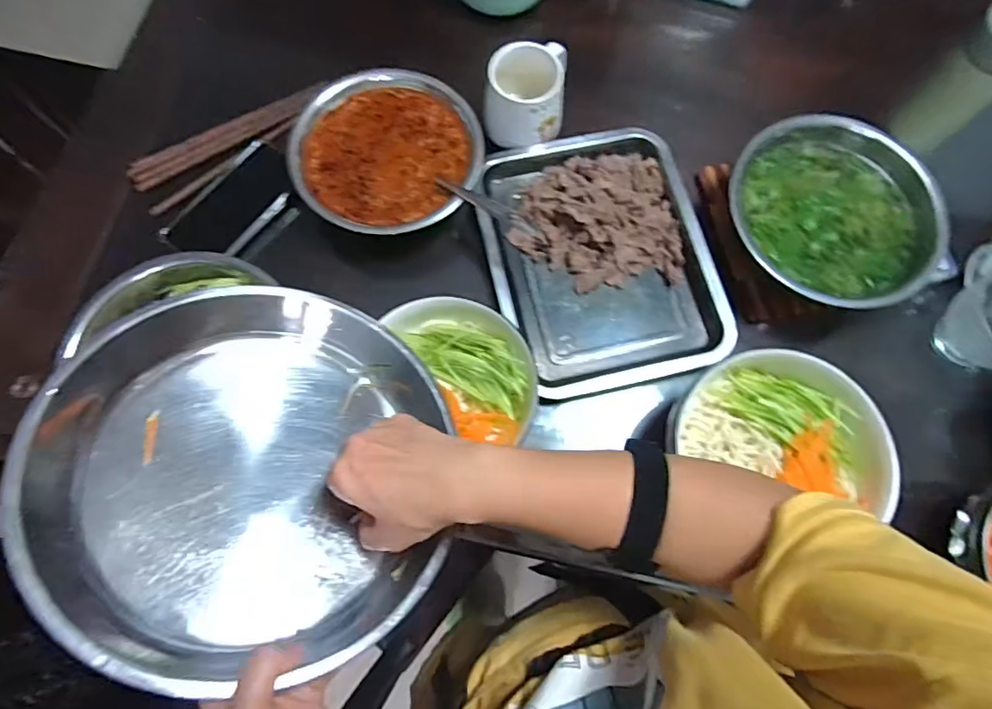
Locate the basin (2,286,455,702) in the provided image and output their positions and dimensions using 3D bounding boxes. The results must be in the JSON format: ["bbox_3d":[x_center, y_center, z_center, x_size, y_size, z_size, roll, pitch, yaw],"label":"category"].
[{"bbox_3d":[-0.175,0.089,0.413,0.271,0.085,0.271,13,60,-23],"label":"basin"}]

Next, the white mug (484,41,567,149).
[{"bbox_3d":[0.032,-0.300,0.631,0.092,0.075,0.105,3,74,-1],"label":"white mug"}]

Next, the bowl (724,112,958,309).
[{"bbox_3d":[0.359,-0.147,0.595,0.208,0.080,0.218,0,75,-1],"label":"bowl"}]

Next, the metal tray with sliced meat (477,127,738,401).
[{"bbox_3d":[0.115,-0.113,0.625,0.235,0.041,0.298,-13,75,-5],"label":"metal tray with sliced meat"}]

